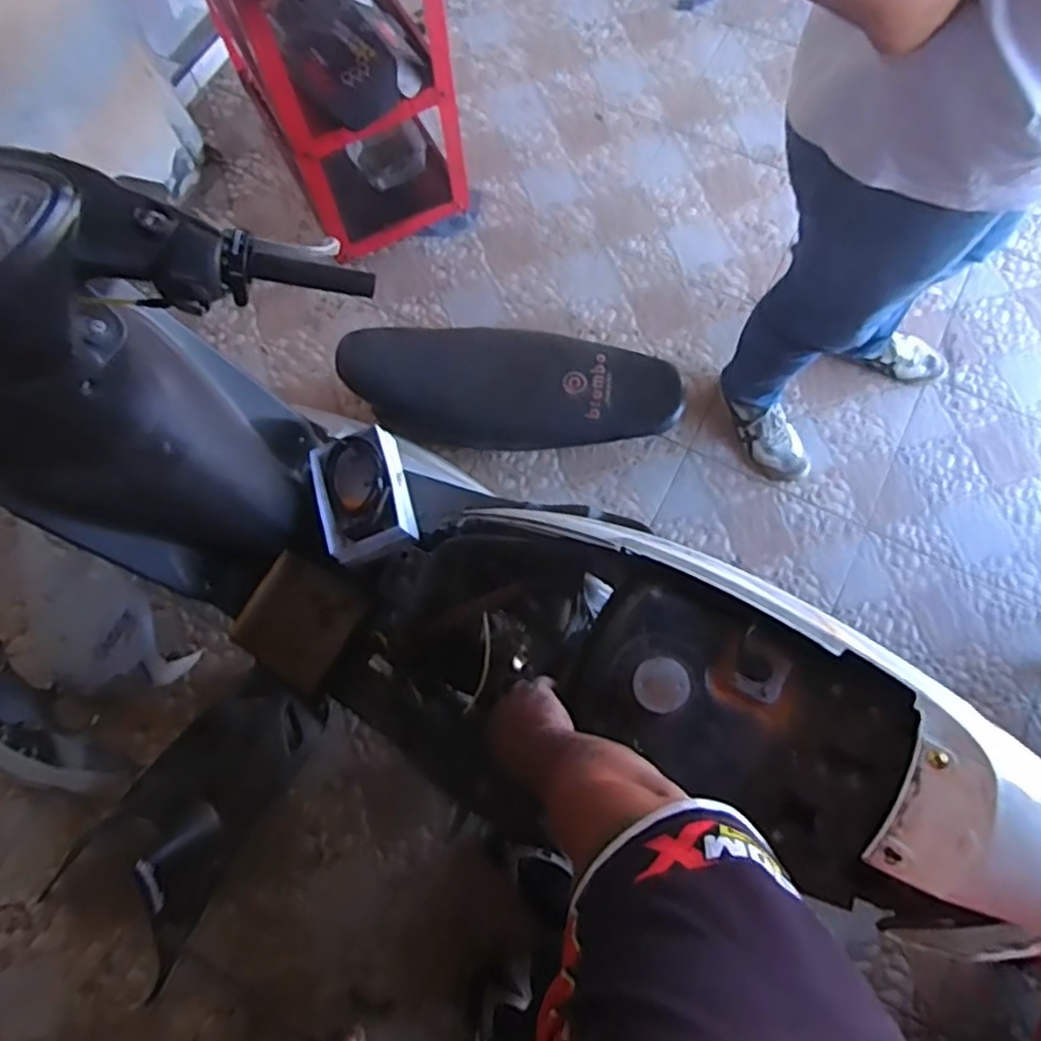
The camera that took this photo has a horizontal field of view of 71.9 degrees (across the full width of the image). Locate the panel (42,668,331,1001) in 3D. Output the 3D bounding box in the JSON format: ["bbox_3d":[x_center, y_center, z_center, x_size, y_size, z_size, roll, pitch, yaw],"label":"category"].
[{"bbox_3d":[-0.595,0.543,1.314,0.294,0.174,0.558,40,75,11],"label":"panel"}]

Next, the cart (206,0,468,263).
[{"bbox_3d":[-0.429,-1.028,1.494,0.375,0.762,0.683,-27,73,-6],"label":"cart"}]

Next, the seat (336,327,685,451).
[{"bbox_3d":[-0.030,-0.273,1.568,0.726,0.226,0.200,6,72,-1],"label":"seat"}]

